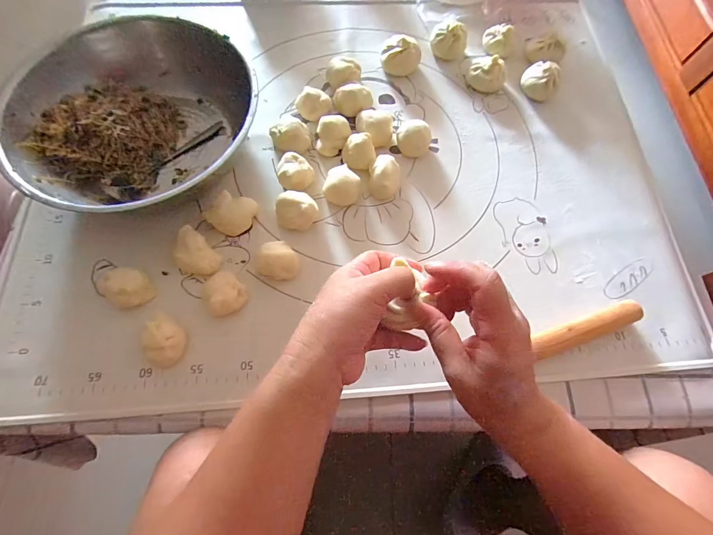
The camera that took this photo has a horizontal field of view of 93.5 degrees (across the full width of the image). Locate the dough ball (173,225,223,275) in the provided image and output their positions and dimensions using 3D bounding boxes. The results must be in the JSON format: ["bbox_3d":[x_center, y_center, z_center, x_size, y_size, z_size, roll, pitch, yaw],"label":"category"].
[{"bbox_3d":[-0.177,-0.014,0.365,0.052,0.027,0.037,43,74,13],"label":"dough ball"}]

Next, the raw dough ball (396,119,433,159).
[{"bbox_3d":[0.074,-0.165,0.433,0.044,0.029,0.041,1,70,-2],"label":"raw dough ball"}]

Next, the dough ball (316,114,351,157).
[{"bbox_3d":[-0.029,-0.167,0.427,0.042,0.030,0.042,-1,70,-2],"label":"dough ball"}]

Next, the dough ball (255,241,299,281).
[{"bbox_3d":[-0.085,-0.009,0.366,0.039,0.035,0.044,-6,70,-4],"label":"dough ball"}]

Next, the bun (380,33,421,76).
[{"bbox_3d":[0.064,-0.304,0.482,0.055,0.038,0.055,8,70,1],"label":"bun"}]

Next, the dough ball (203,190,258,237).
[{"bbox_3d":[-0.141,-0.063,0.385,0.040,0.031,0.053,37,73,11],"label":"dough ball"}]

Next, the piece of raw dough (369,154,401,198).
[{"bbox_3d":[0.035,-0.109,0.410,0.037,0.030,0.054,3,70,-1],"label":"piece of raw dough"}]

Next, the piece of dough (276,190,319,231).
[{"bbox_3d":[-0.068,-0.063,0.386,0.044,0.036,0.040,1,70,-2],"label":"piece of dough"}]

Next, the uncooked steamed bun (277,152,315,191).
[{"bbox_3d":[-0.073,-0.112,0.407,0.041,0.030,0.045,1,70,-2],"label":"uncooked steamed bun"}]

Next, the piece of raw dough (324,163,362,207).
[{"bbox_3d":[-0.018,-0.095,0.403,0.042,0.028,0.046,1,70,-2],"label":"piece of raw dough"}]

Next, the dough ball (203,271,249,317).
[{"bbox_3d":[-0.138,0.029,0.352,0.038,0.031,0.040,1,70,-2],"label":"dough ball"}]

